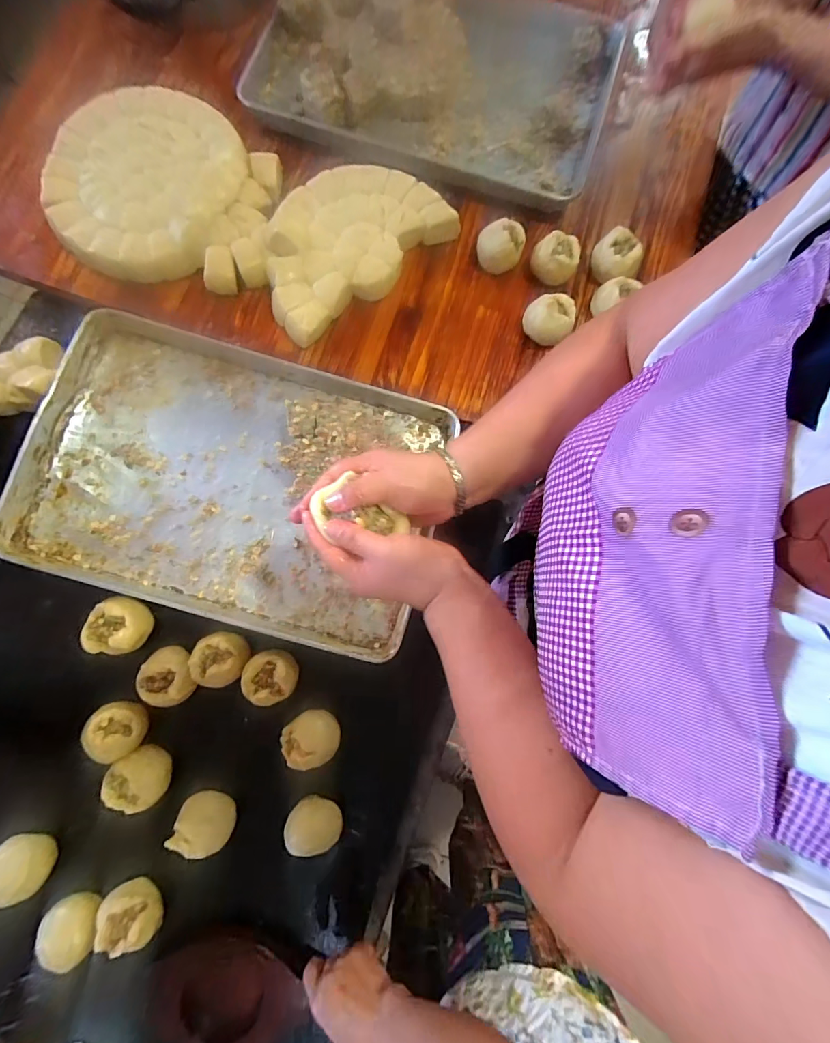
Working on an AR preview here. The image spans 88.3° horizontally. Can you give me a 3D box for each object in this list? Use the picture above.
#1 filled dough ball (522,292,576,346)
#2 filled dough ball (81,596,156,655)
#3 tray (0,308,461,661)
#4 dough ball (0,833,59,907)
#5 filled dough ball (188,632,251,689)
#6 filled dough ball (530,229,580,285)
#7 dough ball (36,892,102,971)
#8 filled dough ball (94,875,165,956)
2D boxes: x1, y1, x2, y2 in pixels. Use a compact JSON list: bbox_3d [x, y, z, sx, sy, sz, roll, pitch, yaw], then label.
[{"bbox_3d":[0.212,-0.321,0.686,0.075,0.060,0.066,33,80,5],"label":"filled dough ball"},{"bbox_3d":[-0.419,0.148,0.615,0.079,0.053,0.076,0,79,-1],"label":"filled dough ball"},{"bbox_3d":[-0.267,-0.060,0.656,0.603,0.063,0.400,16,79,2],"label":"tray"},{"bbox_3d":[-0.519,0.451,0.562,0.066,0.060,0.072,0,79,-1],"label":"dough ball"},{"bbox_3d":[-0.278,0.195,0.605,0.078,0.041,0.073,-41,83,-8],"label":"filled dough ball"},{"bbox_3d":[0.228,-0.426,0.699,0.072,0.067,0.069,0,79,-1],"label":"filled dough ball"},{"bbox_3d":[-0.433,0.514,0.542,0.070,0.046,0.065,0,79,-1],"label":"dough ball"},{"bbox_3d":[-0.365,0.508,0.554,0.059,0.067,0.062,-11,80,-3],"label":"filled dough ball"}]

